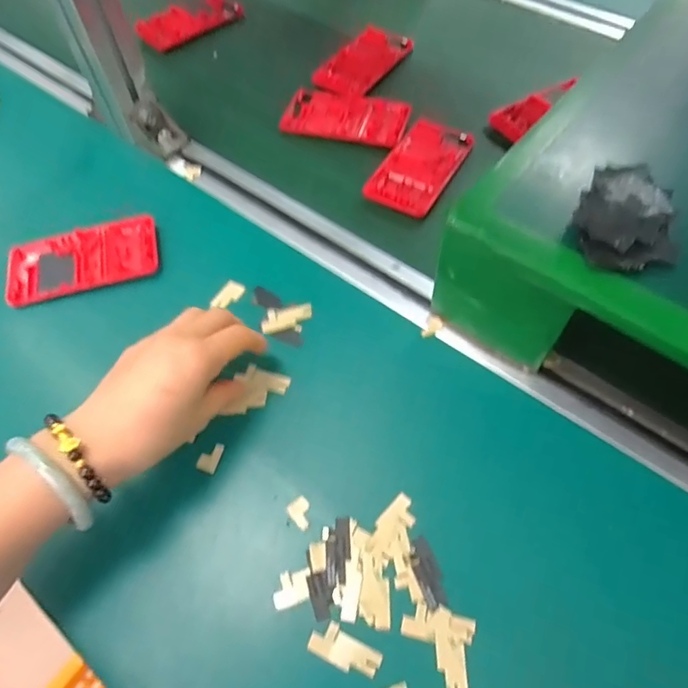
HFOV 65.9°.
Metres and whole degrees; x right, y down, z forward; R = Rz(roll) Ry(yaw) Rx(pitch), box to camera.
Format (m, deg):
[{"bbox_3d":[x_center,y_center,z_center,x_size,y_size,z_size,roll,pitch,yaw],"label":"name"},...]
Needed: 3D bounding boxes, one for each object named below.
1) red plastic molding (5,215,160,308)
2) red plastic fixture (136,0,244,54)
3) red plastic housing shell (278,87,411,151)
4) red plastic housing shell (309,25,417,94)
[{"bbox_3d":[-0.218,-0.071,0.444,0.122,0.013,0.062,-15,60,-8],"label":"red plastic molding"},{"bbox_3d":[-0.181,-0.380,0.624,0.052,0.019,0.128,36,66,21],"label":"red plastic fixture"},{"bbox_3d":[0.002,-0.227,0.534,0.121,0.011,0.059,11,60,8],"label":"red plastic housing shell"},{"bbox_3d":[0.023,-0.306,0.571,0.061,0.006,0.127,29,64,18],"label":"red plastic housing shell"}]

